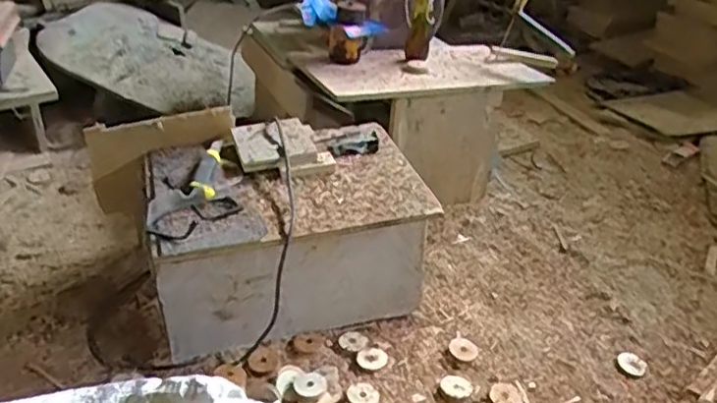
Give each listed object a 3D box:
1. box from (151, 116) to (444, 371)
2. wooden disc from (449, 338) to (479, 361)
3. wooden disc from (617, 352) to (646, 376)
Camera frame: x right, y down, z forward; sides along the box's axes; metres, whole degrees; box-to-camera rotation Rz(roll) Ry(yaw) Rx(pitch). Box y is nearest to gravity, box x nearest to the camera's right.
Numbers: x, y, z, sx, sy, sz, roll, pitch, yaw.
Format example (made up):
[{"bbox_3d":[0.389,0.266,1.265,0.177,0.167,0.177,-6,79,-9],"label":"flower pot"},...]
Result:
[{"bbox_3d":[-0.133,0.076,1.220,0.458,0.308,0.329,-9,31,-19],"label":"box"},{"bbox_3d":[0.188,0.262,1.190,0.045,0.011,0.048,3,40,-3],"label":"wooden disc"},{"bbox_3d":[0.492,0.290,1.208,0.048,0.007,0.059,19,34,28],"label":"wooden disc"}]

